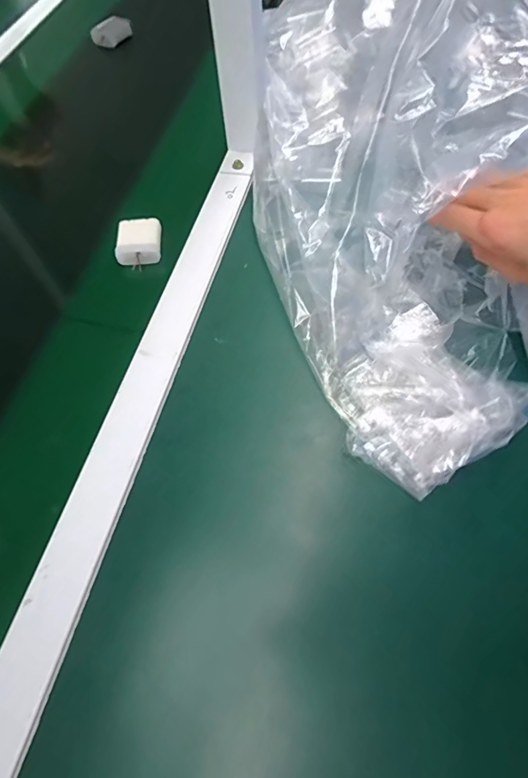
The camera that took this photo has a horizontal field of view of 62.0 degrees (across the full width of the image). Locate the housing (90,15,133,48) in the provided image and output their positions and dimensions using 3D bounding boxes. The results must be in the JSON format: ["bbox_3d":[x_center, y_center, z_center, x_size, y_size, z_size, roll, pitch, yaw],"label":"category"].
[{"bbox_3d":[-0.231,-0.544,0.668,0.059,0.027,0.024,-37,66,-17],"label":"housing"}]

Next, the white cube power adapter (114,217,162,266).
[{"bbox_3d":[-0.127,-0.150,0.447,0.044,0.020,0.050,-4,61,0],"label":"white cube power adapter"}]

